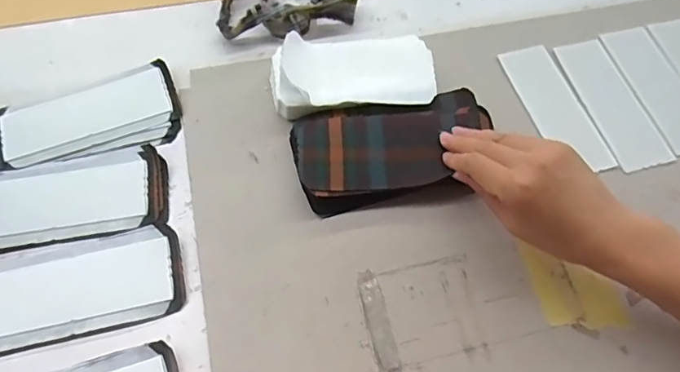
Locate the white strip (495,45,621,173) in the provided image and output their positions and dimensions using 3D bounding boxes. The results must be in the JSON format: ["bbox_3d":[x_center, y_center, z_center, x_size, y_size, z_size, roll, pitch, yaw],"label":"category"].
[{"bbox_3d":[0.204,-0.075,0.470,0.052,0.007,0.139,-16,69,-9],"label":"white strip"}]

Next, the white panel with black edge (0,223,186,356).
[{"bbox_3d":[-0.208,0.079,0.383,0.163,0.009,0.078,-14,64,-7],"label":"white panel with black edge"}]

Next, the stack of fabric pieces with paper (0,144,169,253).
[{"bbox_3d":[-0.236,0.010,0.419,0.171,0.008,0.075,-11,64,-6],"label":"stack of fabric pieces with paper"}]

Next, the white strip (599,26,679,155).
[{"bbox_3d":[0.309,-0.097,0.478,0.051,0.004,0.145,-14,64,-8],"label":"white strip"}]

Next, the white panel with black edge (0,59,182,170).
[{"bbox_3d":[-0.235,-0.063,0.457,0.167,0.009,0.085,-14,64,-8],"label":"white panel with black edge"}]

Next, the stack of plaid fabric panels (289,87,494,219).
[{"bbox_3d":[0.047,-0.031,0.434,0.169,0.020,0.098,-11,64,-6],"label":"stack of plaid fabric panels"}]

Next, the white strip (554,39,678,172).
[{"bbox_3d":[0.260,-0.081,0.470,0.054,0.004,0.143,-14,64,-8],"label":"white strip"}]

